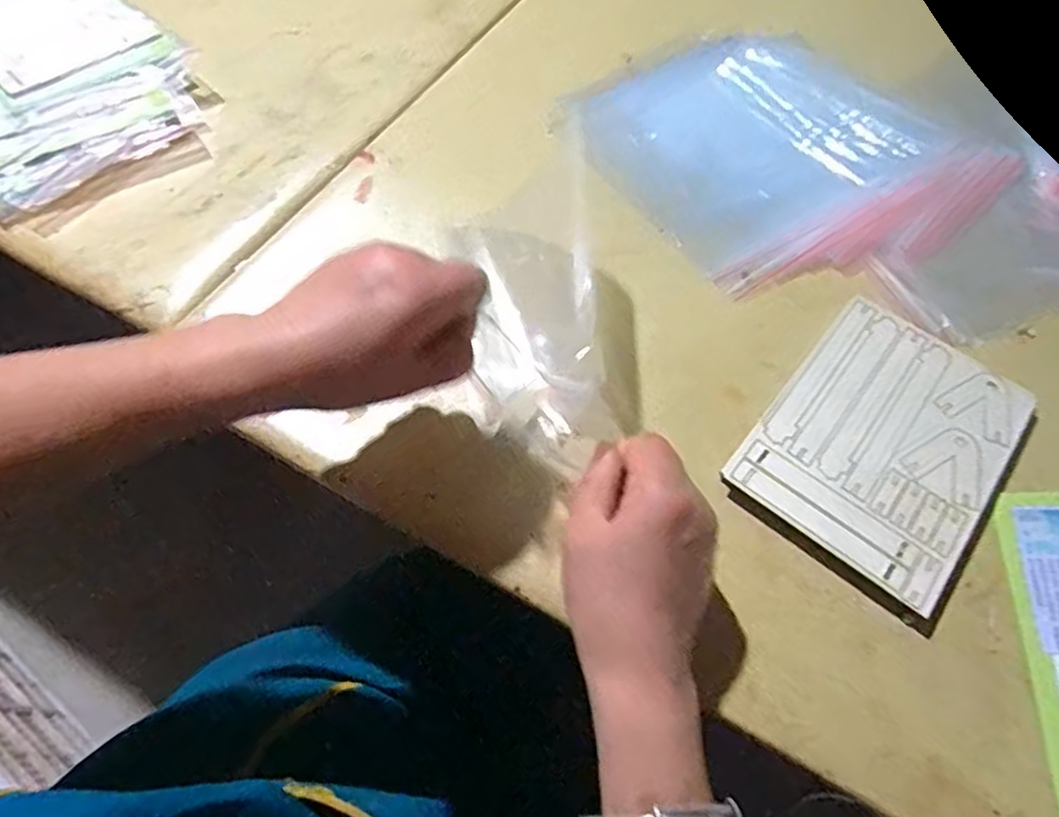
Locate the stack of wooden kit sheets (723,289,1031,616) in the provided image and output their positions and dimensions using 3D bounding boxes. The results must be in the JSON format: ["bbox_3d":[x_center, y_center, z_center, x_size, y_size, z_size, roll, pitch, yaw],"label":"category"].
[{"bbox_3d":[0.223,0.019,0.416,0.129,0.013,0.177,36,66,18],"label":"stack of wooden kit sheets"}]

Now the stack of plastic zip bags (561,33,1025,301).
[{"bbox_3d":[0.206,-0.214,0.545,0.277,0.016,0.275,-31,66,-17],"label":"stack of plastic zip bags"}]

